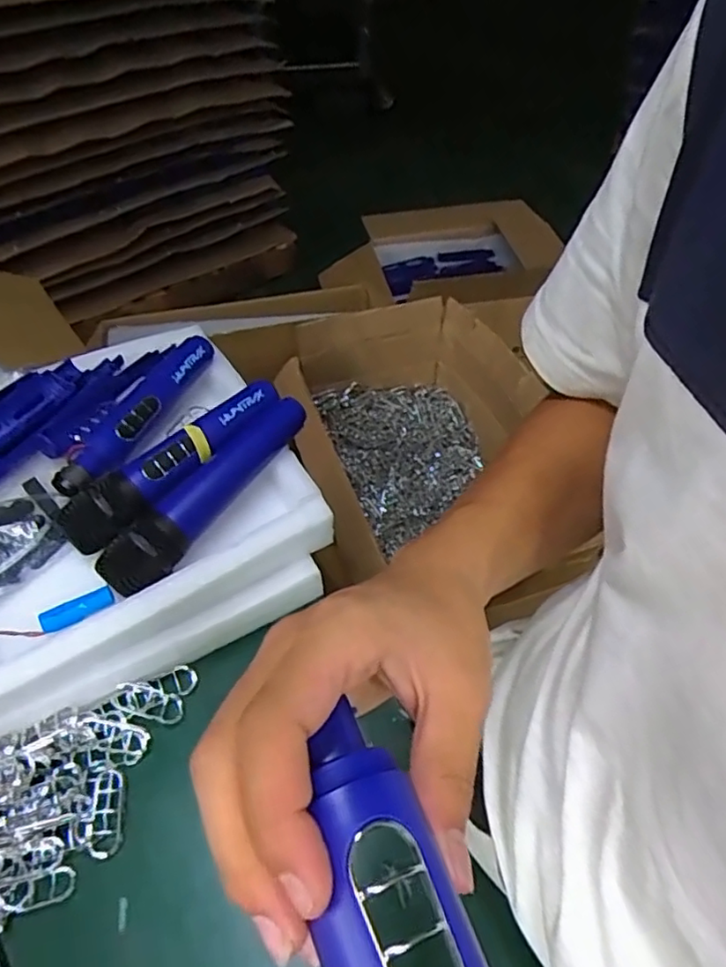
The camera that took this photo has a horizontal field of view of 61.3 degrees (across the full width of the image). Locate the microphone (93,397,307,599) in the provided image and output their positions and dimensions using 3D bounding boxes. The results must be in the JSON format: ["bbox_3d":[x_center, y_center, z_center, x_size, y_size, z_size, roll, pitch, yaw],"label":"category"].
[{"bbox_3d":[-0.123,0.000,0.484,0.043,0.038,0.196,27,55,21],"label":"microphone"}]

